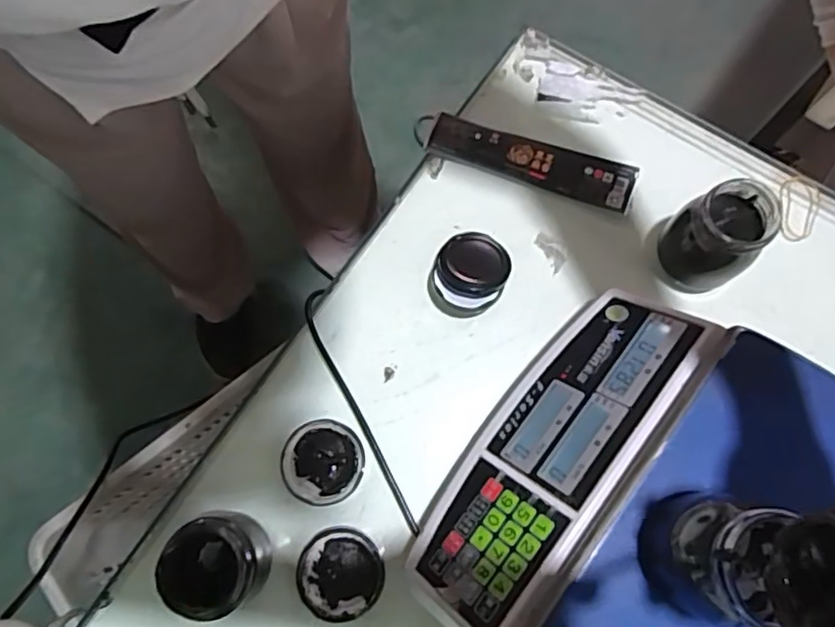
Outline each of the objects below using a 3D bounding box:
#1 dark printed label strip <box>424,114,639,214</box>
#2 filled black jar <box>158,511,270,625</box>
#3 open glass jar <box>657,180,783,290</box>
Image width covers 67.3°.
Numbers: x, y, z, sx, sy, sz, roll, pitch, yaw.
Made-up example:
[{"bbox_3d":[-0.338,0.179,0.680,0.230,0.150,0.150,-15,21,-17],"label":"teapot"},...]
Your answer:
[{"bbox_3d":[0.099,-0.133,0.556,0.182,0.009,0.045,18,77,6],"label":"dark printed label strip"},{"bbox_3d":[-0.144,0.179,0.450,0.068,0.058,0.062,0,76,2],"label":"filled black jar"},{"bbox_3d":[0.230,-0.058,0.487,0.057,0.097,0.065,-41,78,-8],"label":"open glass jar"}]

